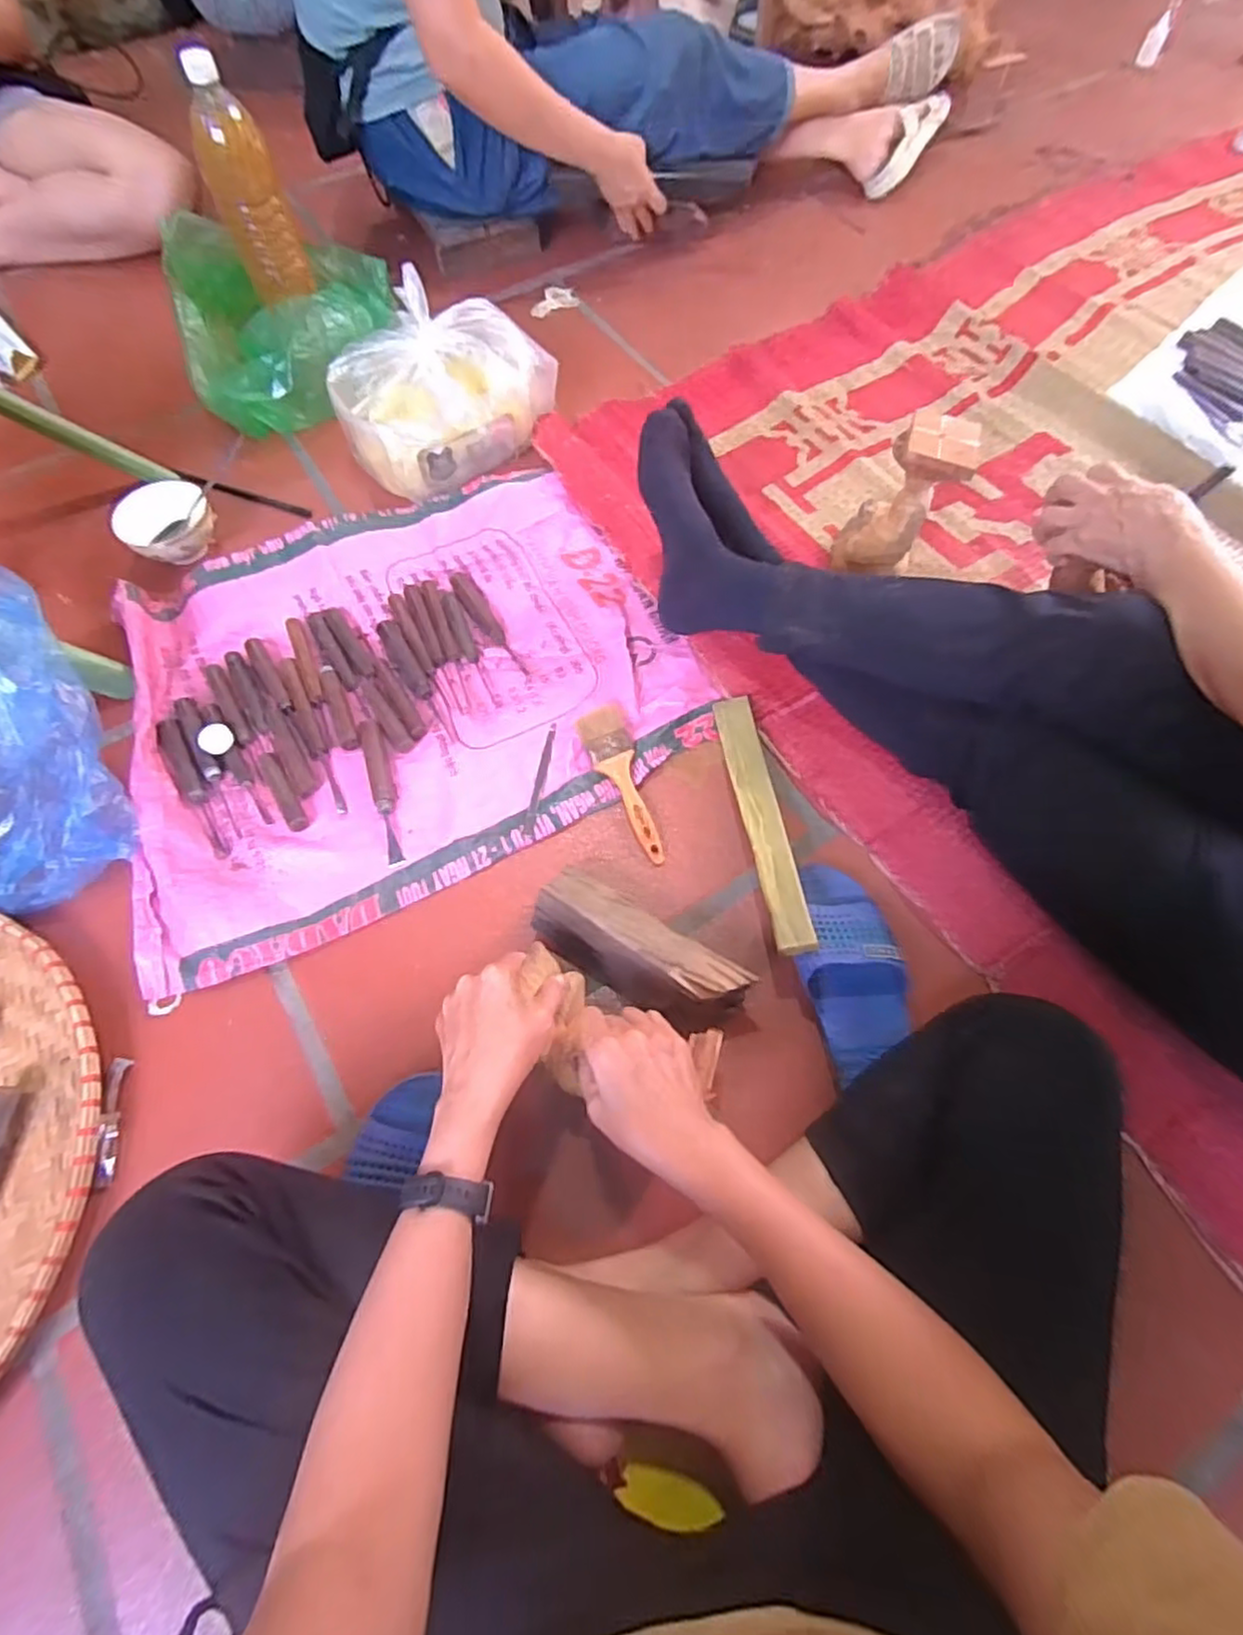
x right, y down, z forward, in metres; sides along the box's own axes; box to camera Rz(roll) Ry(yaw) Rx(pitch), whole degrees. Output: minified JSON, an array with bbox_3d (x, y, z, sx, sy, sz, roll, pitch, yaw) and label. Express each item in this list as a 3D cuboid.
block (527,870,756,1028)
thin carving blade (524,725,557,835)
[{"bbox_3d":[0.013,0.121,0.610,0.190,0.074,0.069,30,69,13],"label":"block"},{"bbox_3d":[-0.084,-0.043,0.720,0.011,0.006,0.131,7,66,4],"label":"thin carving blade"}]

